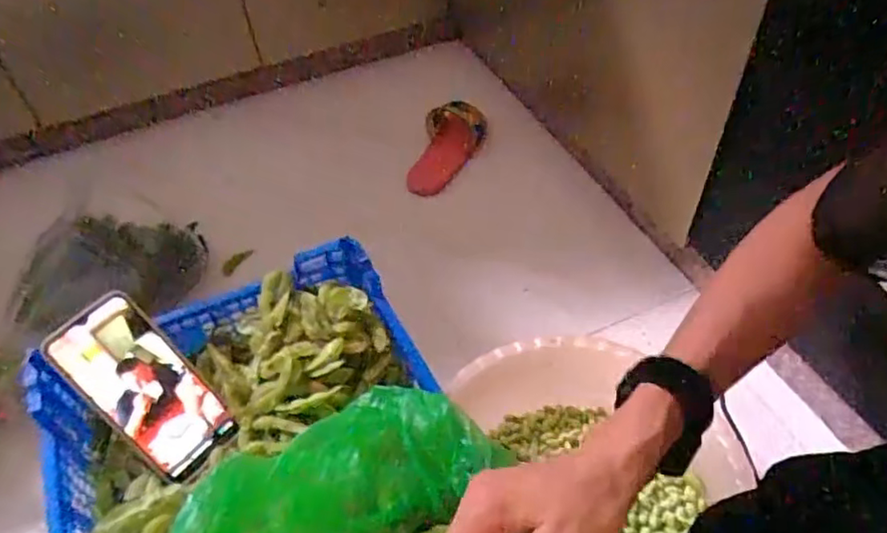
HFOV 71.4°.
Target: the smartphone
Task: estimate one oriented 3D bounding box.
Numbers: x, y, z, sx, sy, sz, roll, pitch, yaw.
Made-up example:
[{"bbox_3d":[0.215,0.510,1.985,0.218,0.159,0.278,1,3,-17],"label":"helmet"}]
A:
[{"bbox_3d":[-0.253,0.103,0.527,0.078,0.009,0.160,-44,101,-22],"label":"smartphone"}]

